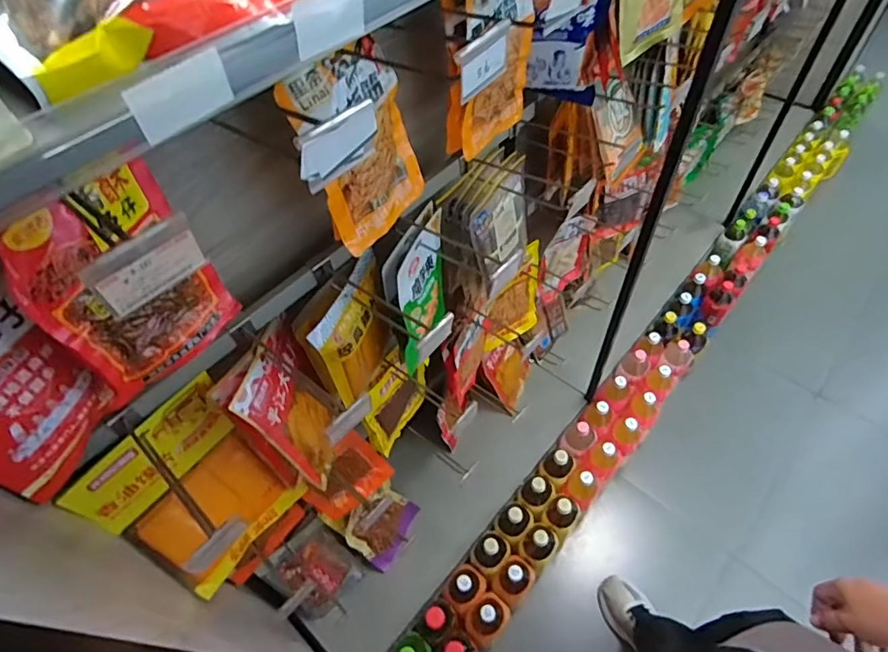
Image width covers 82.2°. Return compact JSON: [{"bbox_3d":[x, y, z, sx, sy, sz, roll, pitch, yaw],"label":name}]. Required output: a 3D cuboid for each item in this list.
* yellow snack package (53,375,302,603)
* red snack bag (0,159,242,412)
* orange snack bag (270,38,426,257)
[{"bbox_3d":[-0.338,0.223,0.700,0.041,0.267,0.190,17,53,41],"label":"yellow snack package"},{"bbox_3d":[-0.292,-0.036,0.486,0.026,0.214,0.160,17,57,15],"label":"red snack bag"},{"bbox_3d":[-0.094,-0.212,0.610,0.035,0.225,0.158,32,63,24],"label":"orange snack bag"}]

